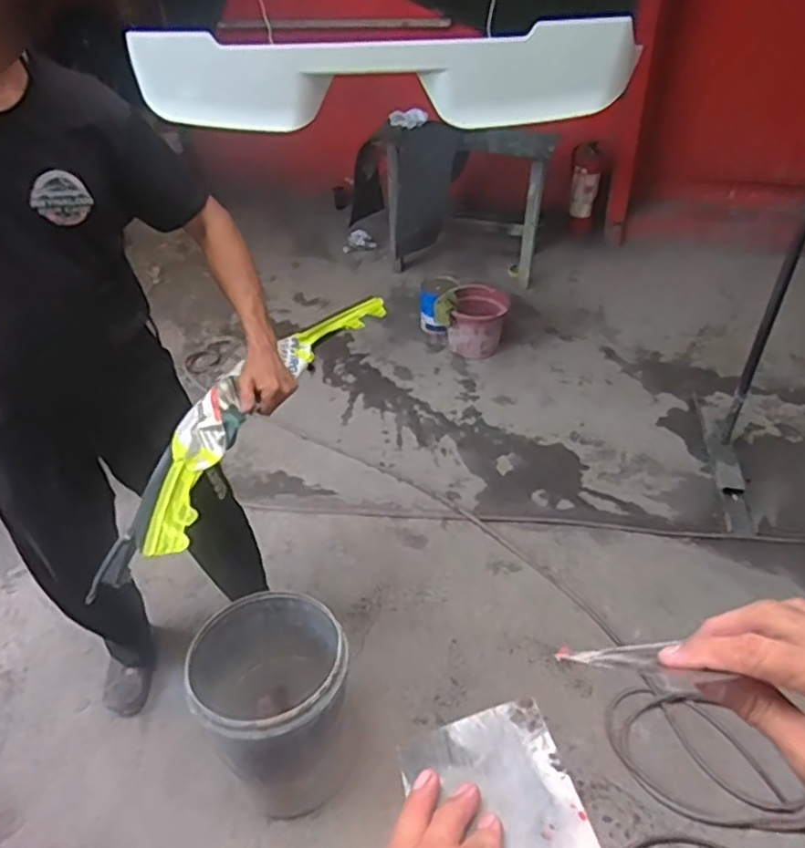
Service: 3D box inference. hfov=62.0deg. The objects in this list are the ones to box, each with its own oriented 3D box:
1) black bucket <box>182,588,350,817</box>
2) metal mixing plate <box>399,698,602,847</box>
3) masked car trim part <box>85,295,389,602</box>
[{"bbox_3d":[-0.253,0.569,1.370,0.290,0.348,0.310,-2,40,2],"label":"black bucket"},{"bbox_3d":[0.055,0.222,0.384,0.093,0.004,0.138,-9,24,-7],"label":"metal mixing plate"},{"bbox_3d":[-0.248,-0.013,1.117,0.144,0.093,0.704,15,43,21],"label":"masked car trim part"}]

